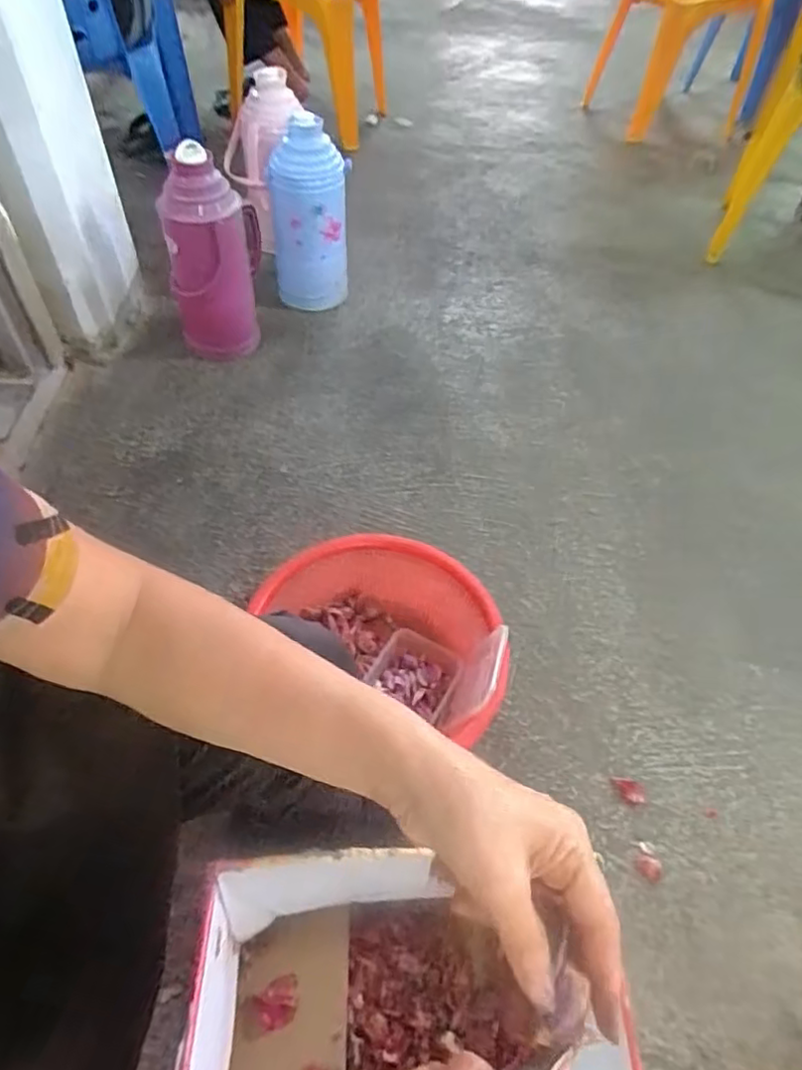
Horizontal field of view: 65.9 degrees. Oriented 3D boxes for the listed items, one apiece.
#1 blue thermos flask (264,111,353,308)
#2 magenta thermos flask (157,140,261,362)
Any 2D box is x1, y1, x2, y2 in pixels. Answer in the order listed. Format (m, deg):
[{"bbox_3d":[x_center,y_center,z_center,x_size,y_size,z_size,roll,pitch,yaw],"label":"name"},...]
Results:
[{"bbox_3d":[-0.207,-0.712,1.384,0.167,0.358,0.140,-9,53,-10],"label":"blue thermos flask"},{"bbox_3d":[-0.379,-0.561,1.236,0.190,0.393,0.137,-9,53,-10],"label":"magenta thermos flask"}]

